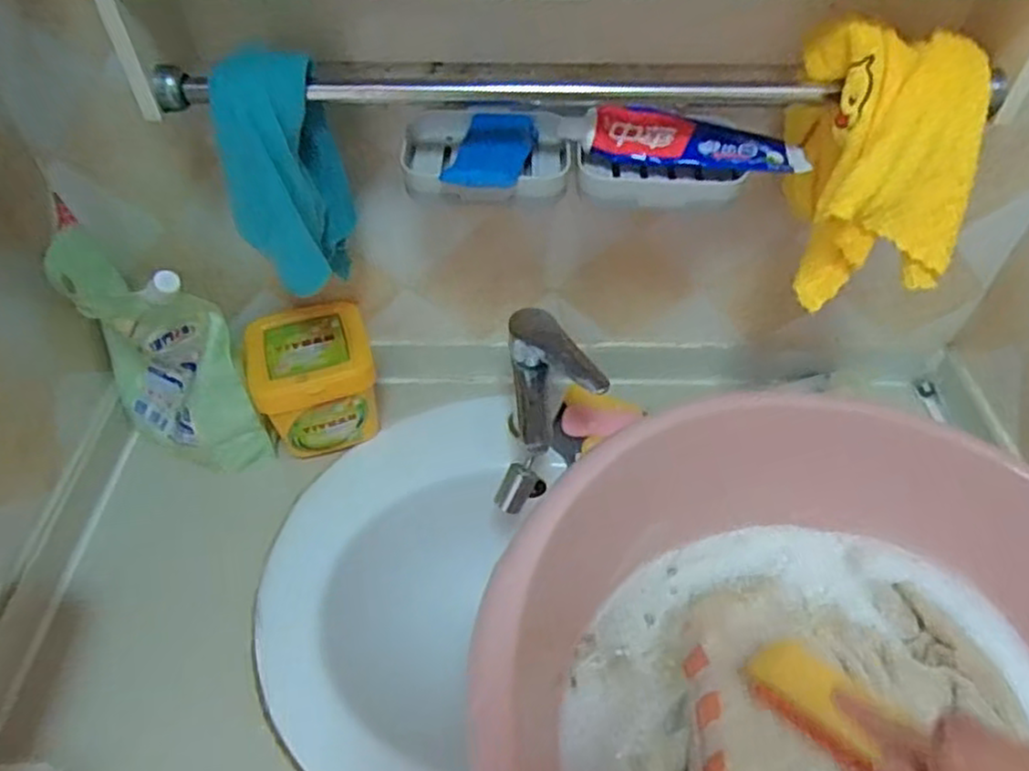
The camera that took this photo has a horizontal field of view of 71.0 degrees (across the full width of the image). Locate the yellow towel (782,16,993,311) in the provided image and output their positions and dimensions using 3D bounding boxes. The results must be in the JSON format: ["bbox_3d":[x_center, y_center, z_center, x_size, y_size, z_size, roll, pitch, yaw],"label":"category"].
[{"bbox_3d":[0.255,-0.157,0.512,0.111,0.161,0.135,1,49,1],"label":"yellow towel"}]

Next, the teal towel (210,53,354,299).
[{"bbox_3d":[-0.171,-0.153,0.544,0.061,0.183,0.093,5,49,4],"label":"teal towel"}]

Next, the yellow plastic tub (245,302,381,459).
[{"bbox_3d":[-0.203,-0.008,0.740,0.117,0.112,0.110,-13,51,-11],"label":"yellow plastic tub"}]

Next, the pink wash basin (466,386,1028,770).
[{"bbox_3d":[0.222,0.215,0.480,0.441,0.148,0.417,0,49,0],"label":"pink wash basin"}]

